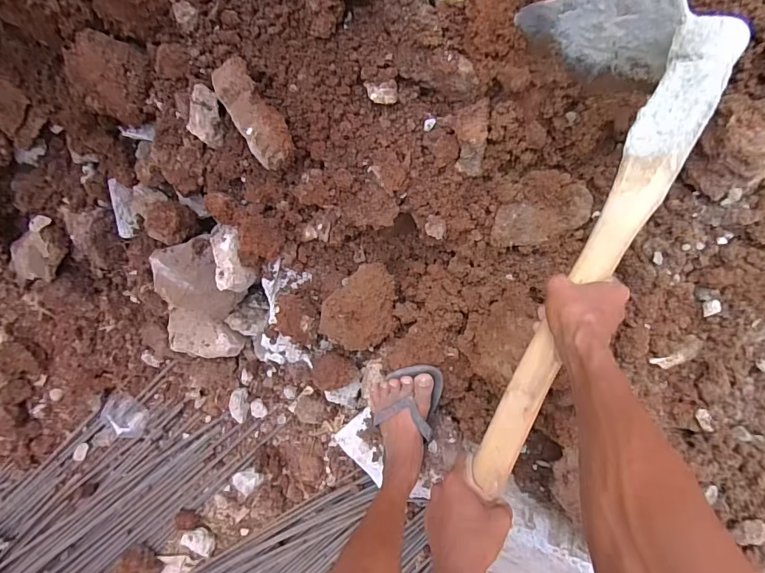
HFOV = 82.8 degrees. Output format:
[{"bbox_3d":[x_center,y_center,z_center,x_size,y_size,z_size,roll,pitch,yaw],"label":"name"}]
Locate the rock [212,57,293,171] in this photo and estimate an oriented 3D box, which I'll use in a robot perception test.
[{"bbox_3d":[-0.210,-0.278,0.710,0.070,0.049,0.183,-31,80,6],"label":"rock"}]

